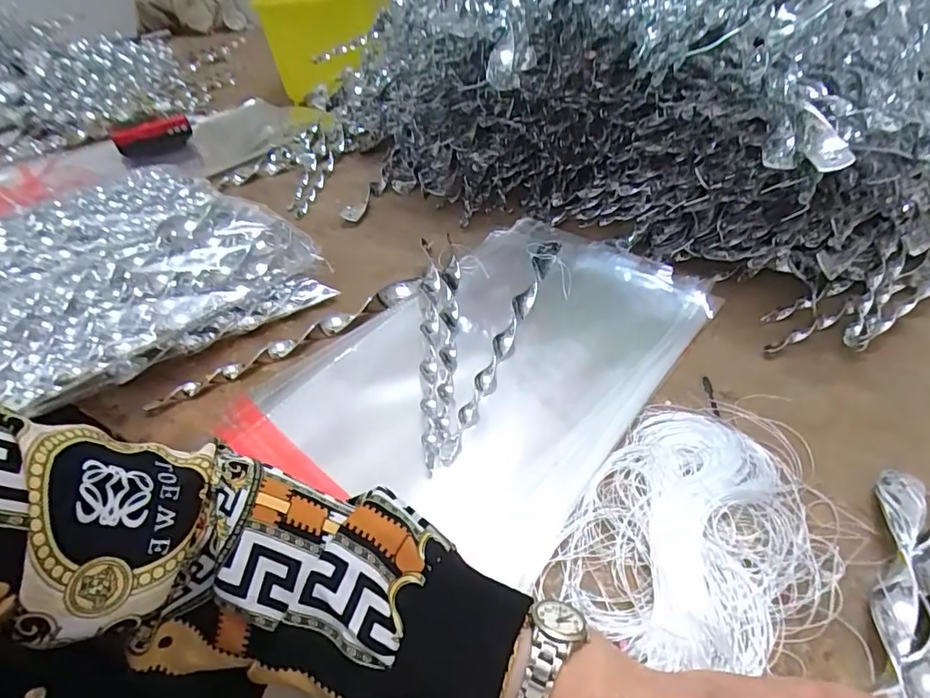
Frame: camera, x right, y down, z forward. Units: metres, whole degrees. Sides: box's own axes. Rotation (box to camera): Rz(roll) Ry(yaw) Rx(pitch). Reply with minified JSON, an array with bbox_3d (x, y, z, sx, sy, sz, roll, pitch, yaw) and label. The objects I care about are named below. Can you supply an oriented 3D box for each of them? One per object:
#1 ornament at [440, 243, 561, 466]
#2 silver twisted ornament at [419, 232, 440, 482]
[{"bbox_3d":[0.041,-0.016,0.469,0.019,0.019,0.285,10,44,18],"label":"ornament"},{"bbox_3d":[-0.030,-0.015,0.470,0.022,0.013,0.280,-5,42,1],"label":"silver twisted ornament"}]

